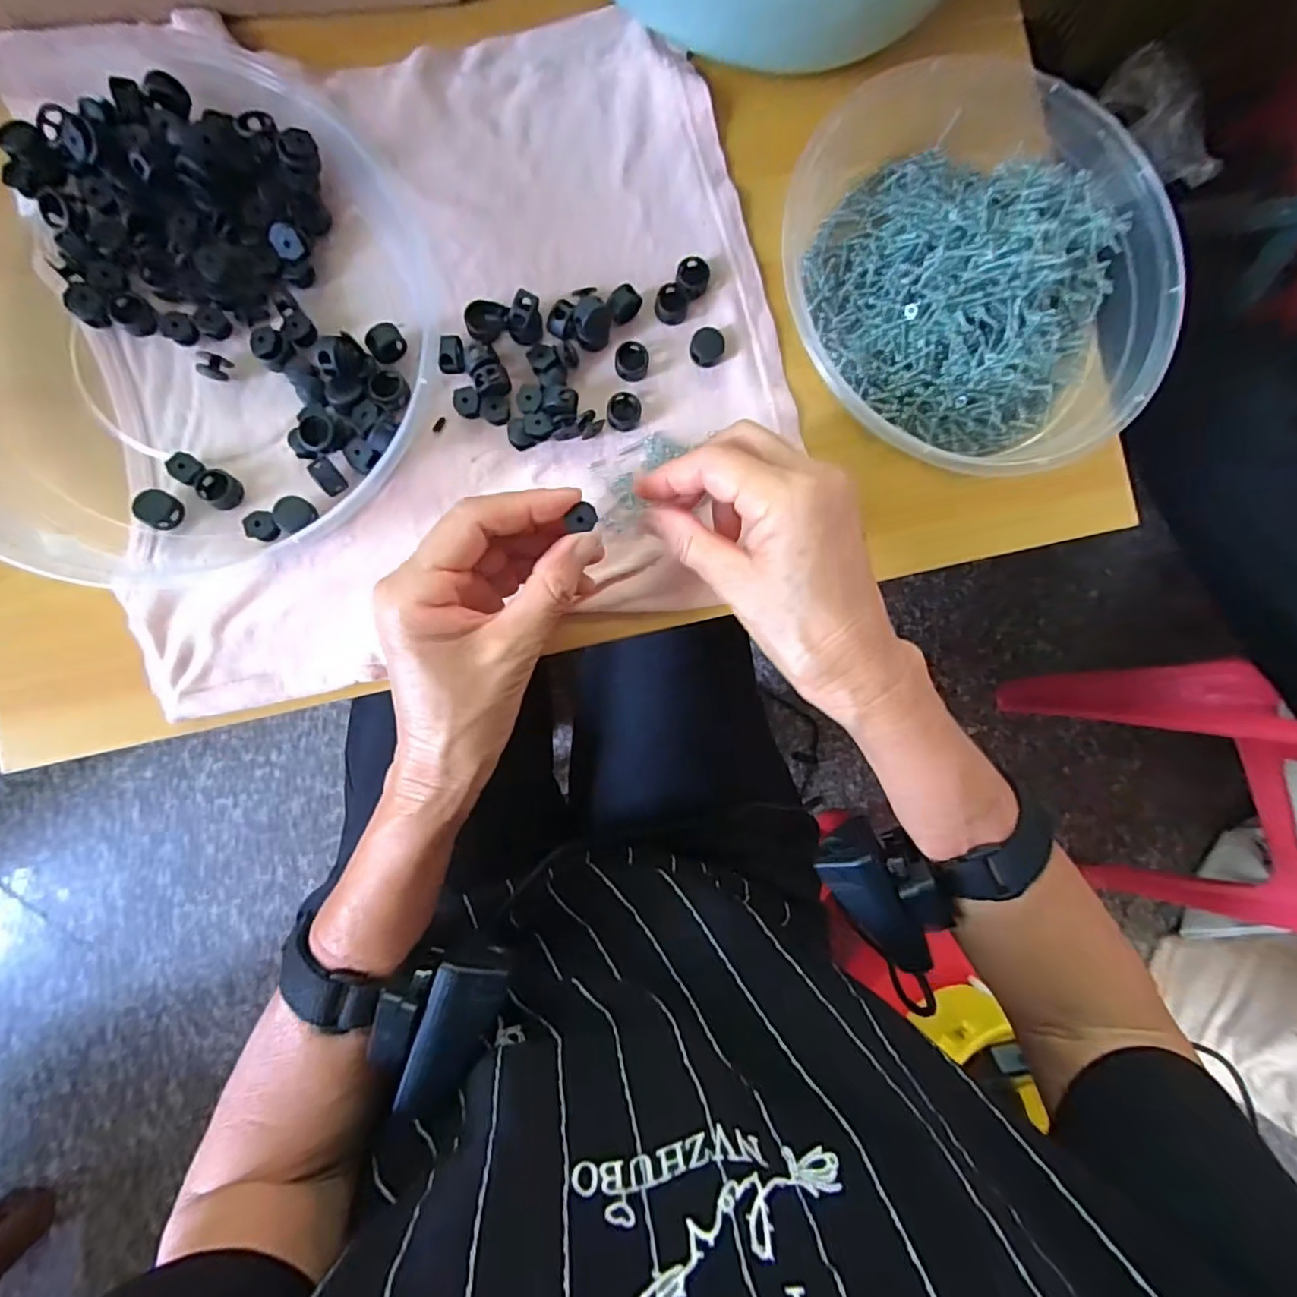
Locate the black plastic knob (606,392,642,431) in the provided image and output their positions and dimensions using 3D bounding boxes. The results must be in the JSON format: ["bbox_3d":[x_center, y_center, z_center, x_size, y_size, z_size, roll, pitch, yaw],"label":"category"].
[{"bbox_3d":[-0.012,-0.119,0.305,0.017,0.006,0.018,0,88,-7],"label":"black plastic knob"}]

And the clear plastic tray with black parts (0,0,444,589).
[{"bbox_3d":[-0.222,-0.156,0.274,0.232,0.041,0.248,-7,89,-7],"label":"clear plastic tray with black parts"}]

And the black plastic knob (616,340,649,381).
[{"bbox_3d":[-0.009,-0.146,0.306,0.017,0.007,0.018,0,88,-7],"label":"black plastic knob"}]

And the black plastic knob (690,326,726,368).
[{"bbox_3d":[0.031,-0.155,0.310,0.018,0.009,0.017,0,88,-7],"label":"black plastic knob"}]

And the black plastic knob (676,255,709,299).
[{"bbox_3d":[0.022,-0.190,0.310,0.016,0.007,0.020,19,86,-6],"label":"black plastic knob"}]

